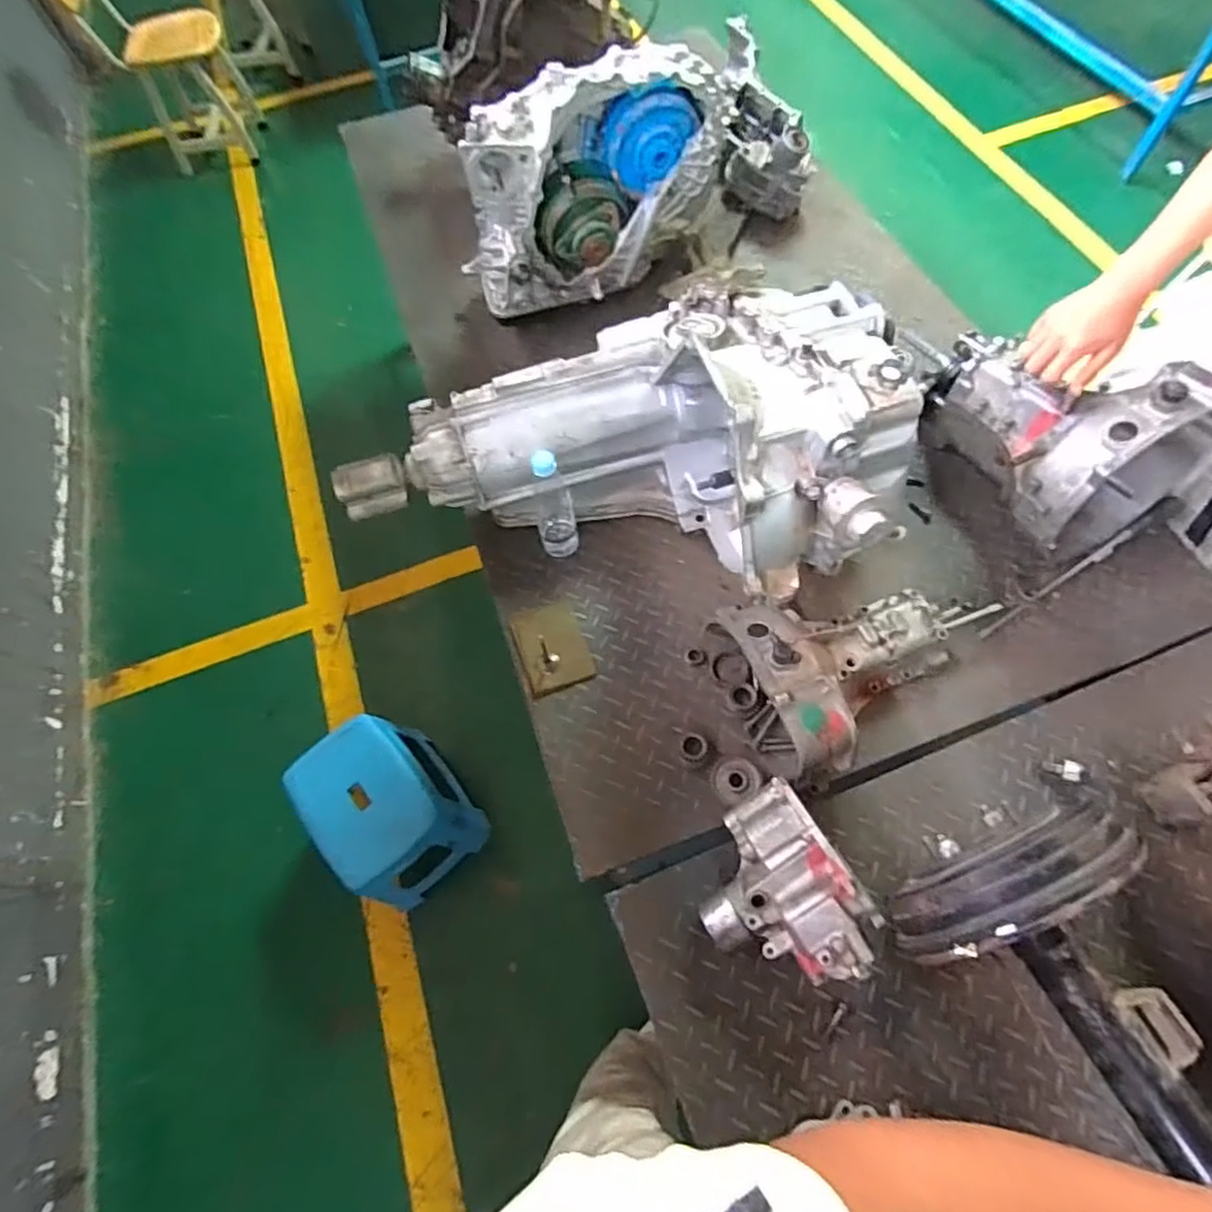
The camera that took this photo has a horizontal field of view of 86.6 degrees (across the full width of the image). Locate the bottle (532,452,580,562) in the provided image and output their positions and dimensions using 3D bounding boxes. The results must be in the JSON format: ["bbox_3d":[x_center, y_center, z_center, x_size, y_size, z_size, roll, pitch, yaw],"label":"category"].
[{"bbox_3d":[-0.085,-0.166,1.029,0.066,0.244,0.073,-10,65,0],"label":"bottle"}]

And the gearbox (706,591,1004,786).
[{"bbox_3d":[0.377,0.065,0.912,0.388,0.152,0.254,-21,65,-5],"label":"gearbox"}]

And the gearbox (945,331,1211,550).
[{"bbox_3d":[0.715,-0.293,0.967,0.286,0.241,0.367,-12,65,-1],"label":"gearbox"}]

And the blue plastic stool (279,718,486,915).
[{"bbox_3d":[-0.470,0.455,1.434,0.268,0.332,0.317,-38,68,-13],"label":"blue plastic stool"}]

